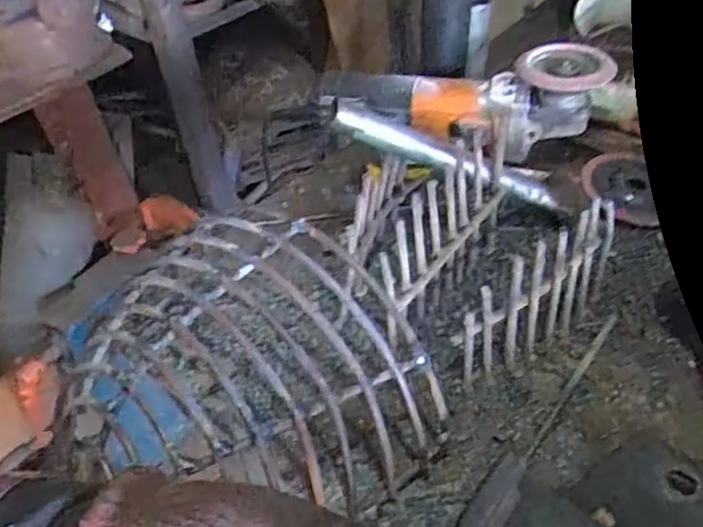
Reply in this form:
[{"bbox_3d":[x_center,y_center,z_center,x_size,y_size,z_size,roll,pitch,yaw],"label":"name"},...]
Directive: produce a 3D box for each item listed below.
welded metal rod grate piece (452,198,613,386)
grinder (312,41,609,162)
[{"bbox_3d":[0.128,0.019,0.454,0.134,0.098,0.028,-28,47,-21],"label":"welded metal rod grate piece"},{"bbox_3d":[0.099,-0.161,0.627,0.271,0.075,0.083,5,44,13],"label":"grinder"}]

